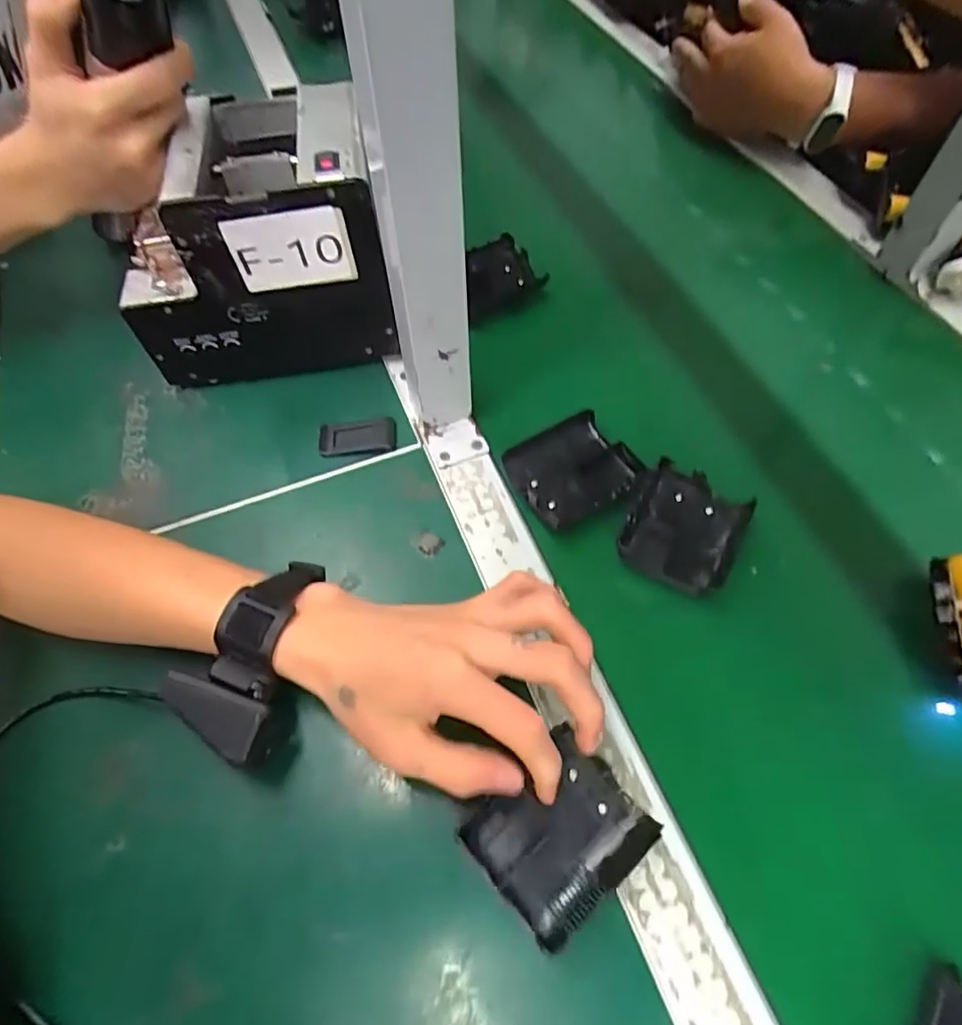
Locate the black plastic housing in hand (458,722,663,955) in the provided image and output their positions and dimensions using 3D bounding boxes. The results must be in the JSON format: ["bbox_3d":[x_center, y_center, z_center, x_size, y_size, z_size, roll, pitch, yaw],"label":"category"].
[{"bbox_3d":[0.039,0.158,0.293,0.077,0.015,0.066,-38,65,-18],"label":"black plastic housing in hand"}]

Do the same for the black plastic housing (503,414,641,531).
[{"bbox_3d":[0.067,-0.025,0.410,0.079,0.022,0.074,-28,62,-13],"label":"black plastic housing"}]

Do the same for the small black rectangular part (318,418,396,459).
[{"bbox_3d":[-0.092,-0.055,0.442,0.056,0.006,0.034,-7,59,-1],"label":"small black rectangular part"}]

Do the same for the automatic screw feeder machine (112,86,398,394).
[{"bbox_3d":[-0.162,-0.198,0.442,0.177,0.150,0.128,-7,59,-1],"label":"automatic screw feeder machine"}]

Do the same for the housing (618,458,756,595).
[{"bbox_3d":[0.132,0.011,0.387,0.070,0.021,0.082,20,62,14],"label":"housing"}]

